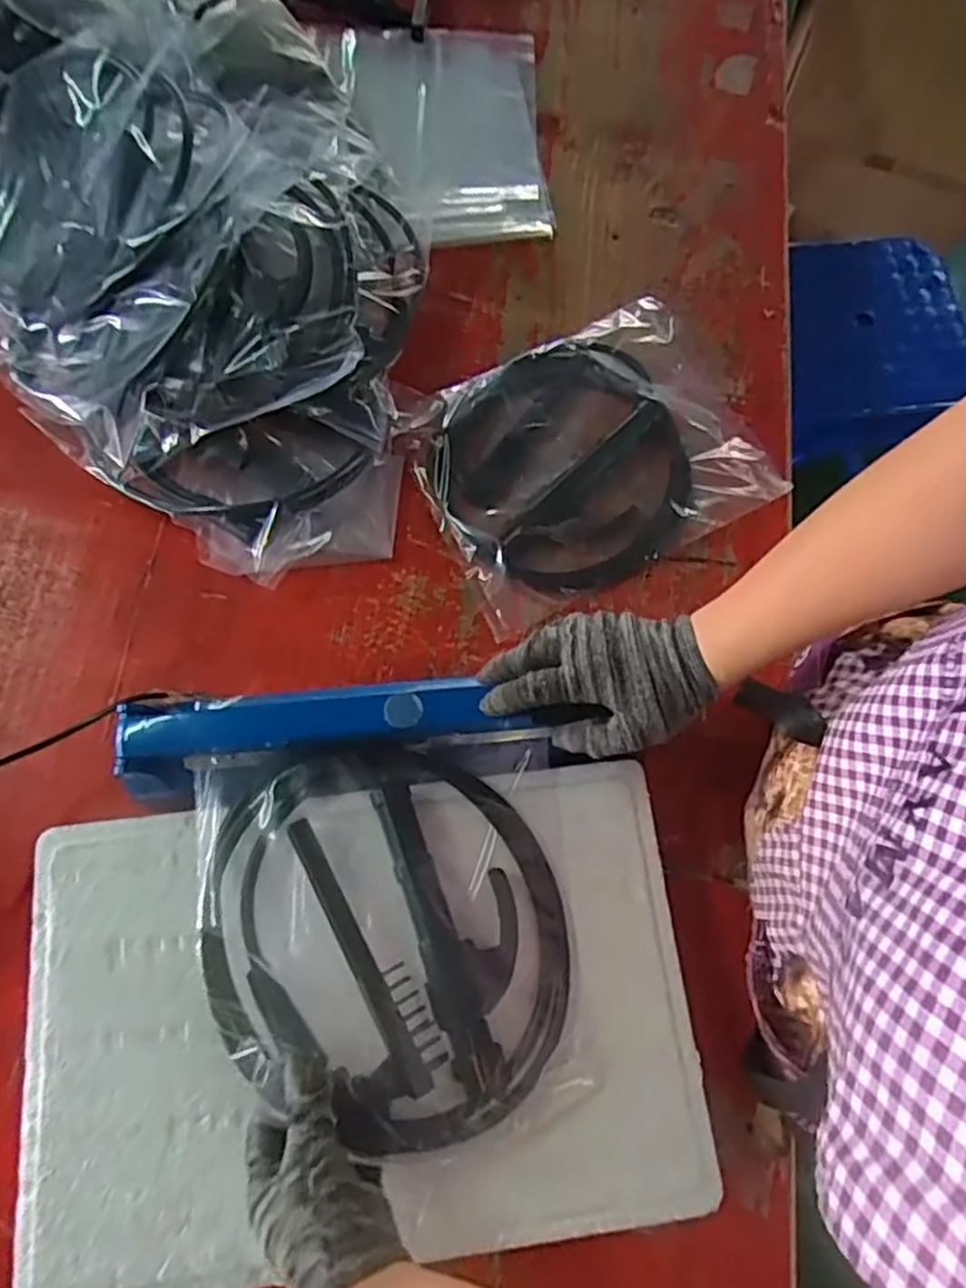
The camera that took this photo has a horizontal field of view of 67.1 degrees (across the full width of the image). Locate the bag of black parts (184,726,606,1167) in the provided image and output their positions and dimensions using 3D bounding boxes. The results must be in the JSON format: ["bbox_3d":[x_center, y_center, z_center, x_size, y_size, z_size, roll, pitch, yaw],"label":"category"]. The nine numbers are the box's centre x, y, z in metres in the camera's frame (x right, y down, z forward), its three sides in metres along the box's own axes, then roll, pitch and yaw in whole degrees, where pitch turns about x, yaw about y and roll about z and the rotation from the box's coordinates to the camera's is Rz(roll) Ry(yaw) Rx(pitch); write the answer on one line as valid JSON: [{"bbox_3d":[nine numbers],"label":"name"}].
[{"bbox_3d":[-0.061,0.186,0.472,0.233,0.044,0.238,-4,73,-3],"label":"bag of black parts"}]

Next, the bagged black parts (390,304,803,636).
[{"bbox_3d":[0.083,-0.175,0.659,0.277,0.029,0.244,-29,76,-10],"label":"bagged black parts"}]

